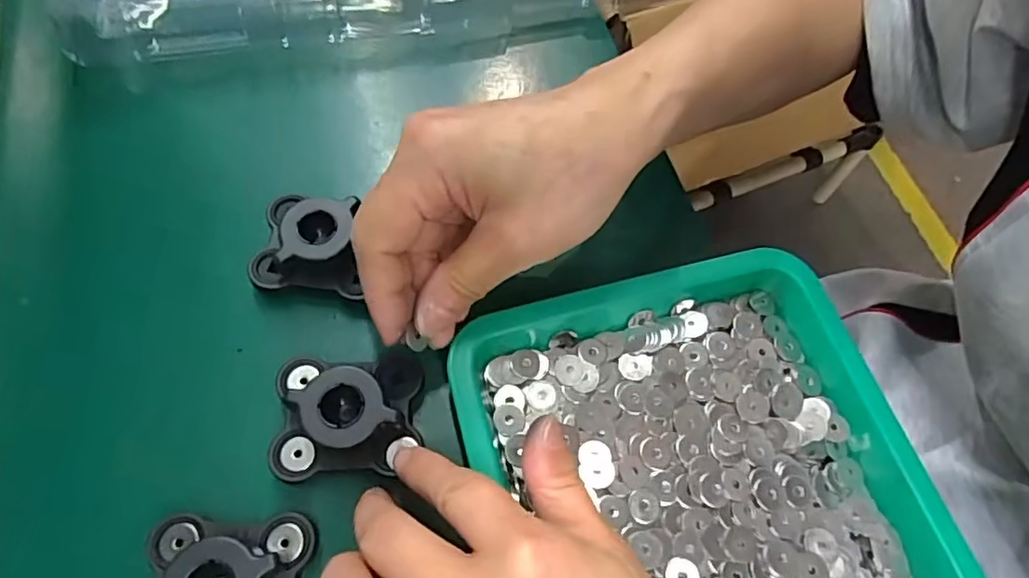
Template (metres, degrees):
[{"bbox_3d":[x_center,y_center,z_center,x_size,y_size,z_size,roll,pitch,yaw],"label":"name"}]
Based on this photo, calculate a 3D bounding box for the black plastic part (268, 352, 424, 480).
[{"bbox_3d":[-0.069,0.049,0.242,0.057,0.021,0.048,-2,67,-3],"label":"black plastic part"}]

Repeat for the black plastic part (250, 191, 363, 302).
[{"bbox_3d":[-0.092,-0.023,0.270,0.051,0.019,0.046,9,64,-3],"label":"black plastic part"}]

